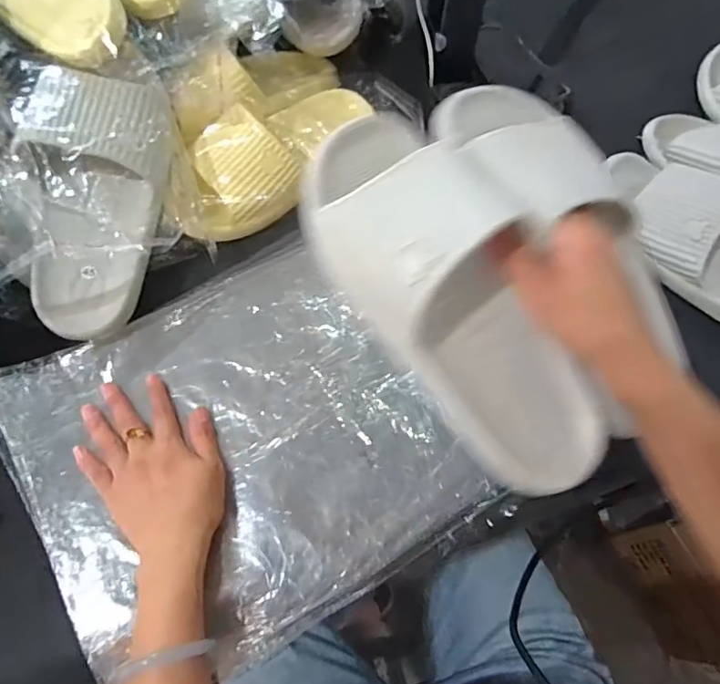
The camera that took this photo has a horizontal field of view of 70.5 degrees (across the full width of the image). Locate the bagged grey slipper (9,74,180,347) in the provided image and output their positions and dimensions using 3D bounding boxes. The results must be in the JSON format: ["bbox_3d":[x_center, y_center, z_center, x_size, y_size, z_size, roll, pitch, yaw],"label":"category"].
[{"bbox_3d":[-0.238,-0.121,0.442,0.121,0.064,0.230,6,93,2],"label":"bagged grey slipper"}]

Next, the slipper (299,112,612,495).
[{"bbox_3d":[0.066,-0.023,0.317,0.109,0.059,0.274,-33,89,-16],"label":"slipper"}]

